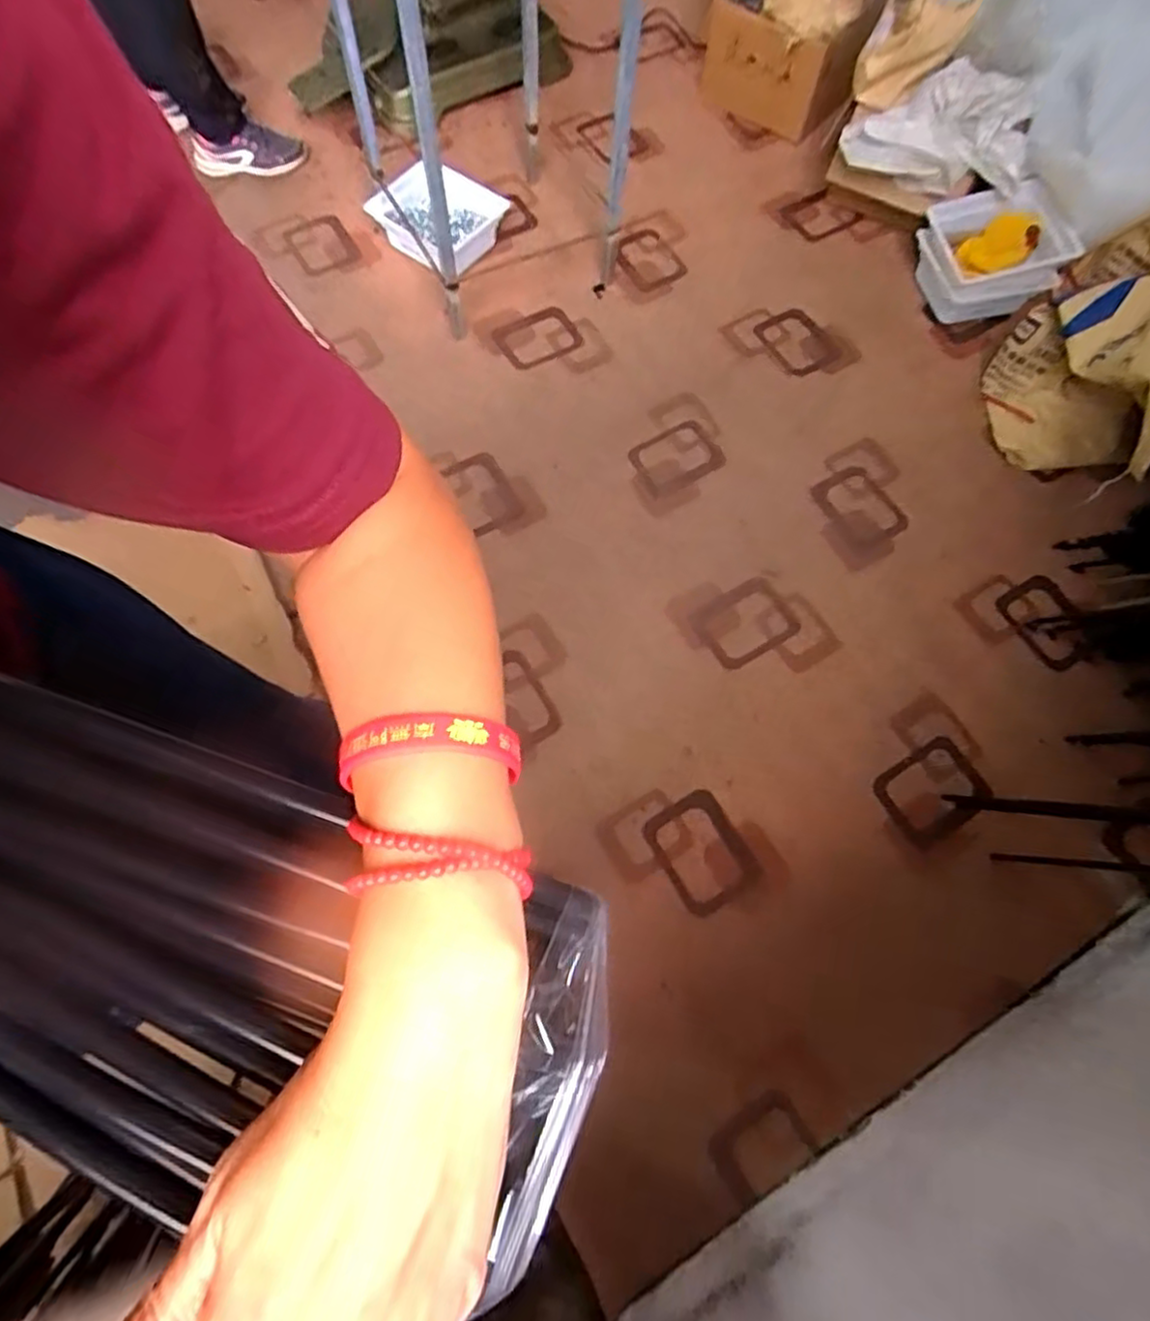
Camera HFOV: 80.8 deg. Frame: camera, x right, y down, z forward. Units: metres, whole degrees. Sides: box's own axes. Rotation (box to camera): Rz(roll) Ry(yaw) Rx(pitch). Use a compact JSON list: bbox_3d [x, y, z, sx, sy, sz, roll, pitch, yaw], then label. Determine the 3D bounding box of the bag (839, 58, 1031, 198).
[{"bbox_3d":[0.758,-1.092,1.382,0.352,0.179,0.237,29,72,11],"label":"bag"}]

